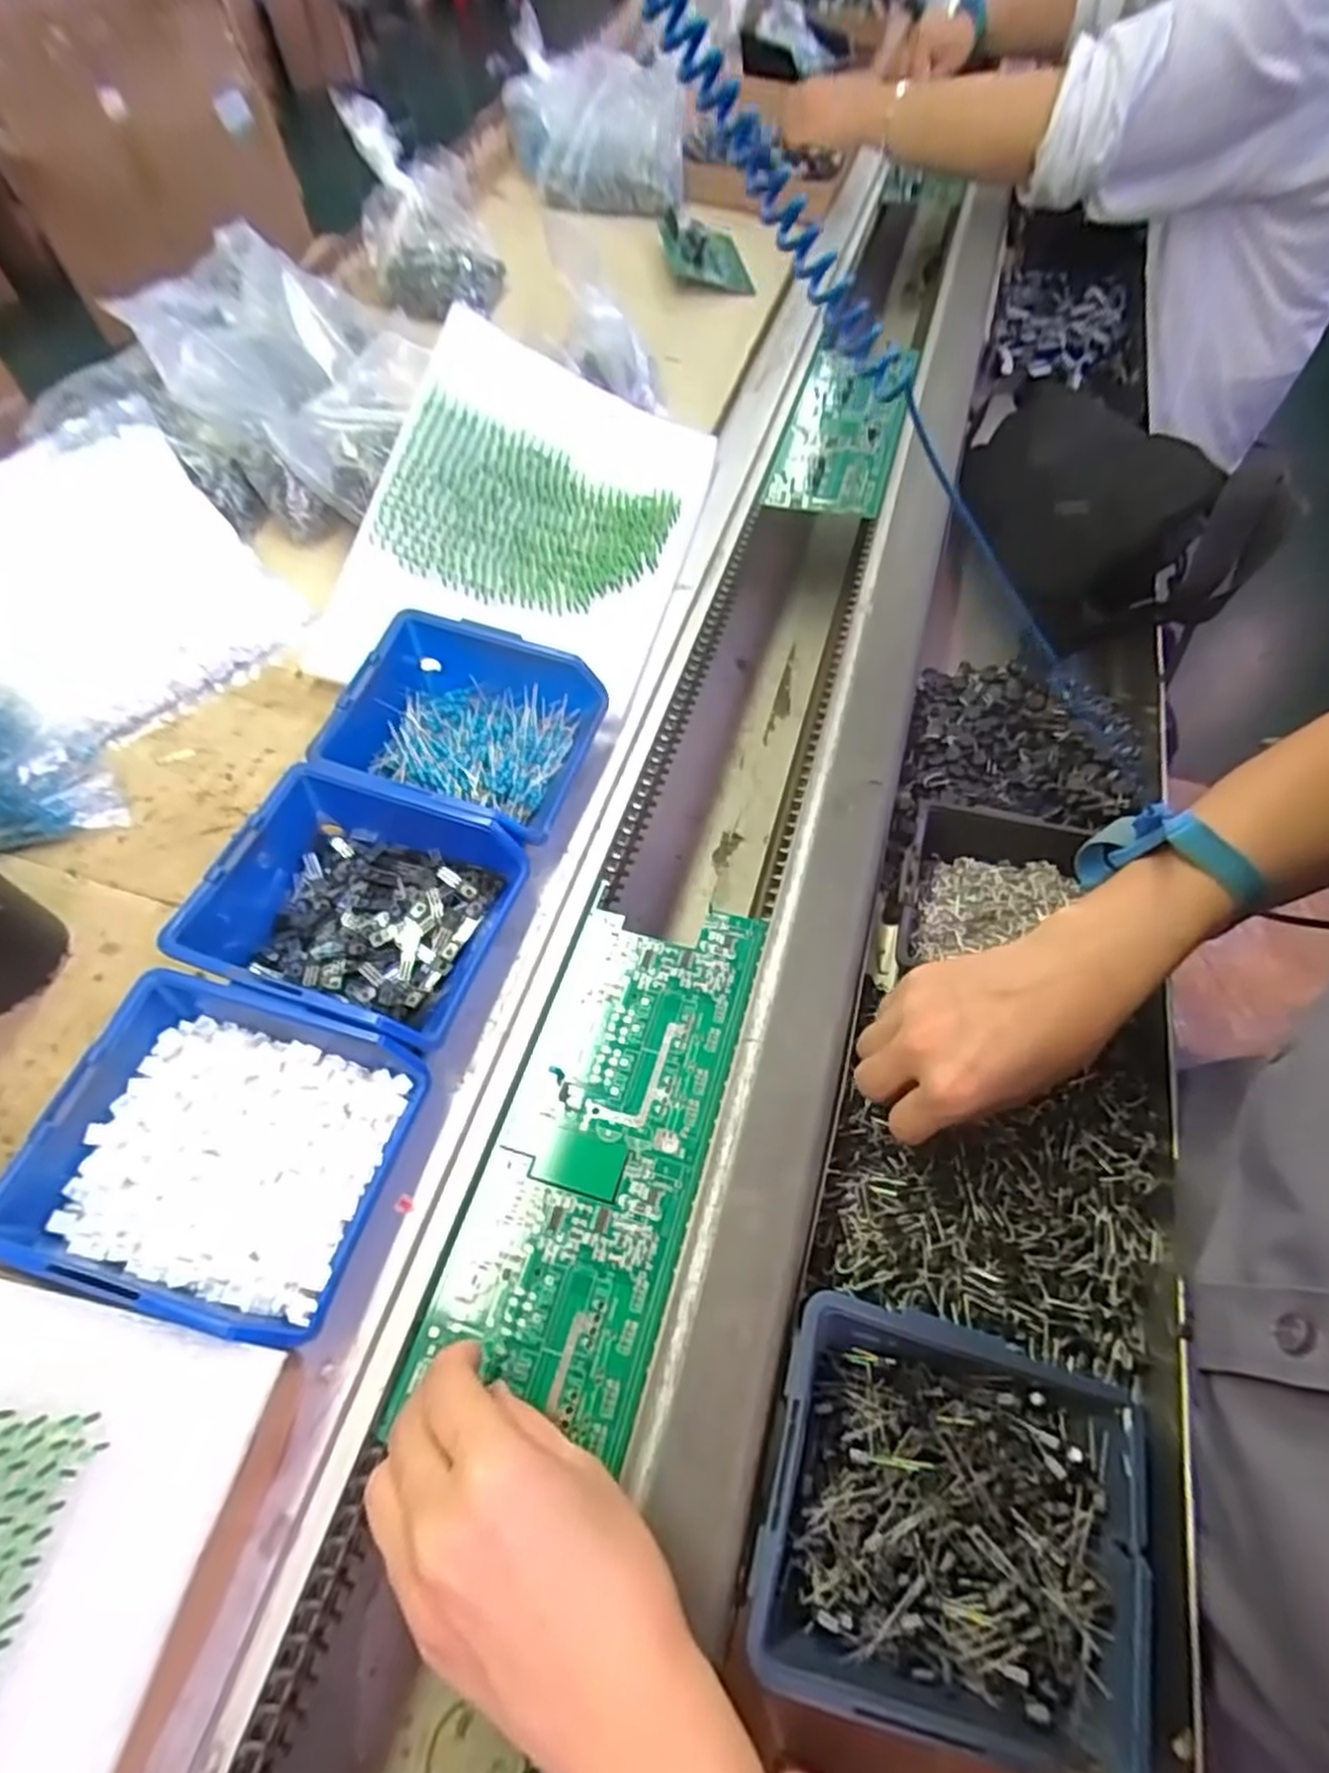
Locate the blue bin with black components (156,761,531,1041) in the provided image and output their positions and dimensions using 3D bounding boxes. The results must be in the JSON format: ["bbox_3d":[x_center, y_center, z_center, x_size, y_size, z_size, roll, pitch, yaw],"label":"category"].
[{"bbox_3d":[-0.155,0.007,0.385,0.139,0.054,0.117,14,60,10],"label":"blue bin with black components"}]

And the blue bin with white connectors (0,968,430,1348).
[{"bbox_3d":[-0.180,0.107,0.322,0.125,0.045,0.117,13,60,9],"label":"blue bin with white connectors"}]

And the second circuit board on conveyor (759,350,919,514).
[{"bbox_3d":[0.156,-0.401,0.673,0.093,0.020,0.217,14,60,10],"label":"second circuit board on conveyor"}]

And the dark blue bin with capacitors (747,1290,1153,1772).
[{"bbox_3d":[0.109,0.236,0.292,0.139,0.049,0.120,13,60,9],"label":"dark blue bin with capacitors"}]

